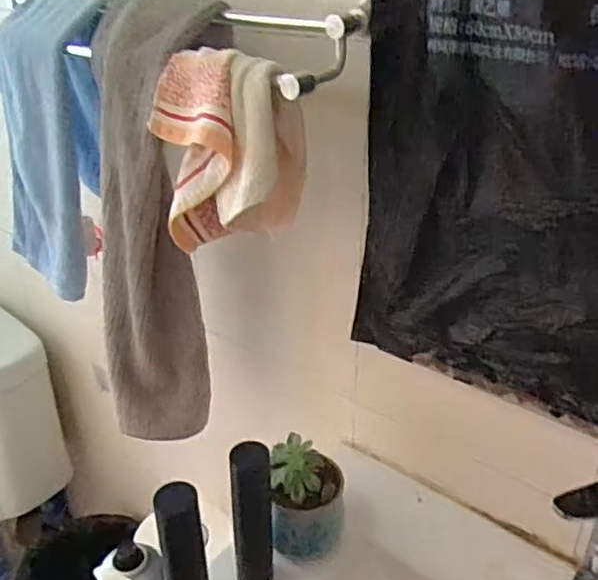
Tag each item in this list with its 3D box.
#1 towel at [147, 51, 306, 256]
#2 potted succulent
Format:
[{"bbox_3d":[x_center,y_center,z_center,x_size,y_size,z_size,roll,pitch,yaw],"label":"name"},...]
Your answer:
[{"bbox_3d":[-0.077,-0.130,0.644,0.151,0.196,0.100,12,31,20],"label":"towel"},{"bbox_3d":[0.011,0.243,0.725,0.082,0.121,0.082,0,29,0],"label":"potted succulent"}]

